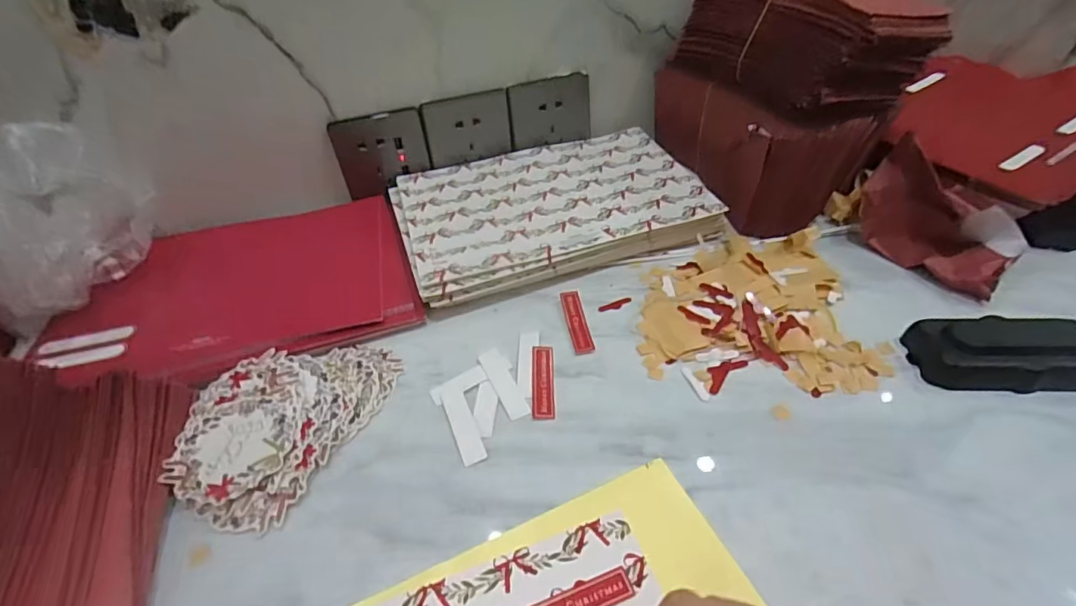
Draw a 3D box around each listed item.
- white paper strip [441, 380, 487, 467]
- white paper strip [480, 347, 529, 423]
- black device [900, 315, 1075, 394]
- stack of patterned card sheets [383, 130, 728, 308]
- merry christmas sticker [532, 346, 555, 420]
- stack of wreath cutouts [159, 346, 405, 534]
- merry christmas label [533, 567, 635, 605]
[{"bbox_3d":[-0.049,0.075,0.335,0.015,0.004,0.063,-18,45,-13],"label":"white paper strip"},{"bbox_3d":[-0.024,0.054,0.356,0.015,0.004,0.062,-21,46,-16],"label":"white paper strip"},{"bbox_3d":[0.303,0.031,0.334,0.101,0.023,0.054,-3,44,3],"label":"black device"},{"bbox_3d":[0.008,-0.089,0.480,0.261,0.029,0.177,-16,45,-11],"label":"stack of patterned card sheets"},{"bbox_3d":[0.003,0.053,0.355,0.015,0.004,0.061,-3,44,2],"label":"merry christmas sticker"},{"bbox_3d":[-0.168,0.070,0.342,0.107,0.016,0.141,19,49,23],"label":"stack of wreath cutouts"},{"bbox_3d":[0.018,0.148,0.253,0.059,0.004,0.015,-17,45,-12],"label":"merry christmas label"}]

